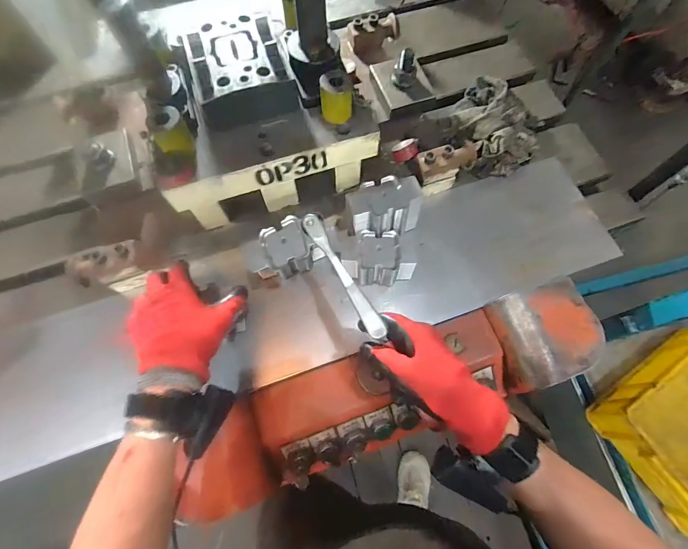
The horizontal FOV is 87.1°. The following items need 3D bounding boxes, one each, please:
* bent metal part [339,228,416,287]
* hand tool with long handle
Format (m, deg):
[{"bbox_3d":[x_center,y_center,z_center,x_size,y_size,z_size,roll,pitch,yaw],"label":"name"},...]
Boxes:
[{"bbox_3d":[0.058,-0.021,0.529,0.091,0.059,0.067,5,68,2],"label":"bent metal part"},{"bbox_3d":[-0.003,-0.004,0.393,0.021,0.017,0.167,-26,61,-10],"label":"hand tool with long handle"}]

